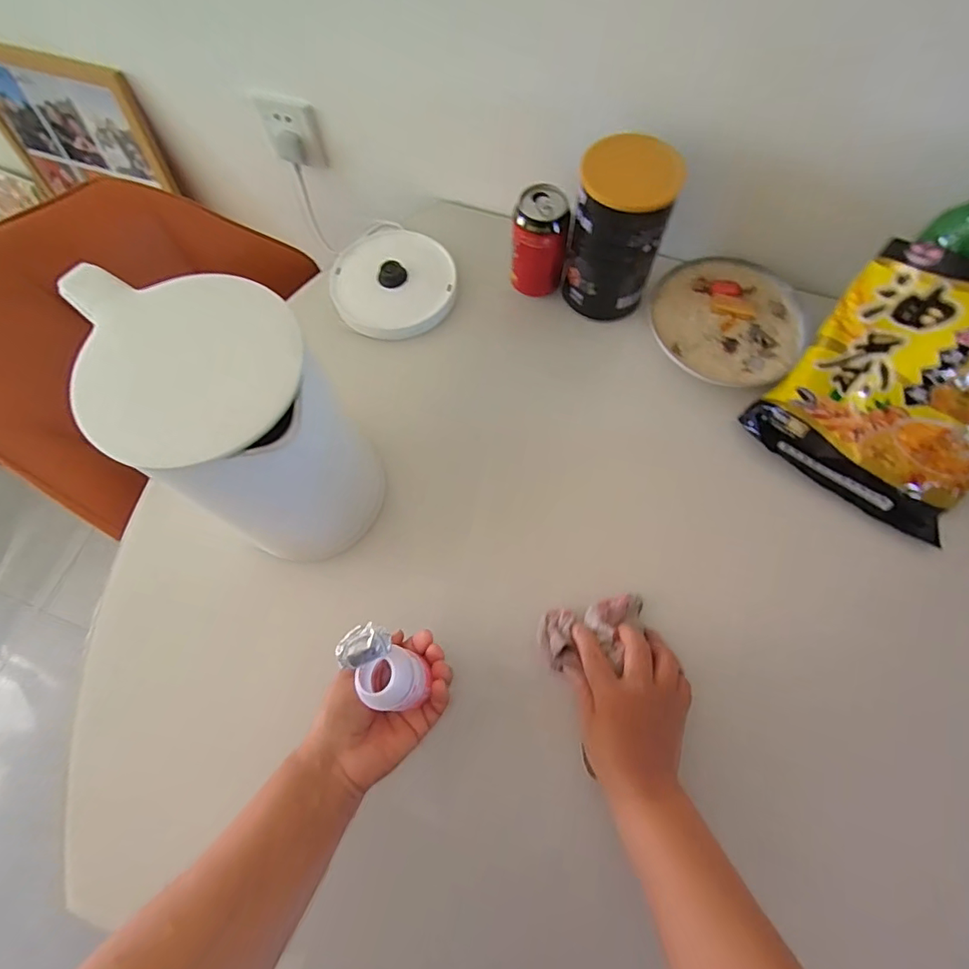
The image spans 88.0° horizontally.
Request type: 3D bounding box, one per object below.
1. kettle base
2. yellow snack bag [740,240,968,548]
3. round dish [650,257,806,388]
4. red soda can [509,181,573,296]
[{"bbox_3d":[-0.113,-0.247,0.619,0.152,0.030,0.160,-1,69,1],"label":"kettle base"},{"bbox_3d":[0.415,-0.088,0.488,0.207,0.044,0.227,37,113,9],"label":"yellow snack bag"},{"bbox_3d":[0.278,-0.189,0.575,0.166,0.012,0.164,-1,69,1],"label":"round dish"},{"bbox_3d":[0.065,-0.274,0.574,0.067,0.105,0.059,12,70,6],"label":"red soda can"}]

